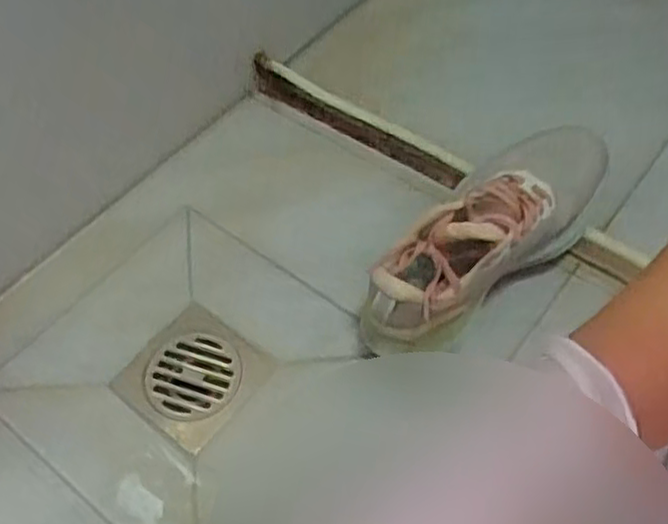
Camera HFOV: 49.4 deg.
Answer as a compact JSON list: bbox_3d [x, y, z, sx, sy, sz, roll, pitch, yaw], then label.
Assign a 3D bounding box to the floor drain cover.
[{"bbox_3d":[-0.115,0.092,0.597,0.099,0.010,0.097,31,61,21],"label":"floor drain cover"}]

